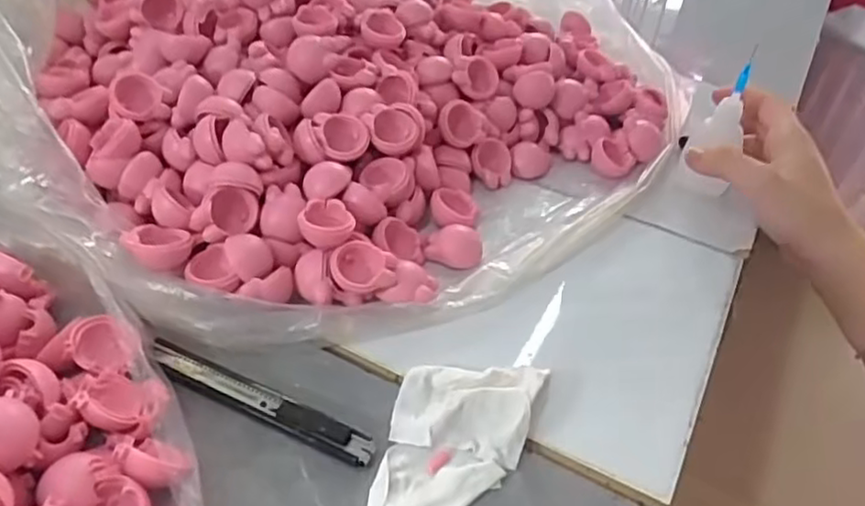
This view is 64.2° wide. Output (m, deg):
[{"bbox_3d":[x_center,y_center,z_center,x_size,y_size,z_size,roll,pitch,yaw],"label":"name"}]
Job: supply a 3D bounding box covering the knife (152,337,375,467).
[{"bbox_3d":[-0.081,0.069,0.321,0.120,0.010,0.016,21,45,17],"label":"knife"}]

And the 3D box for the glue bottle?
[{"bbox_3d":[0.190,-0.082,0.450,0.034,0.100,0.035,15,31,11],"label":"glue bottle"}]

